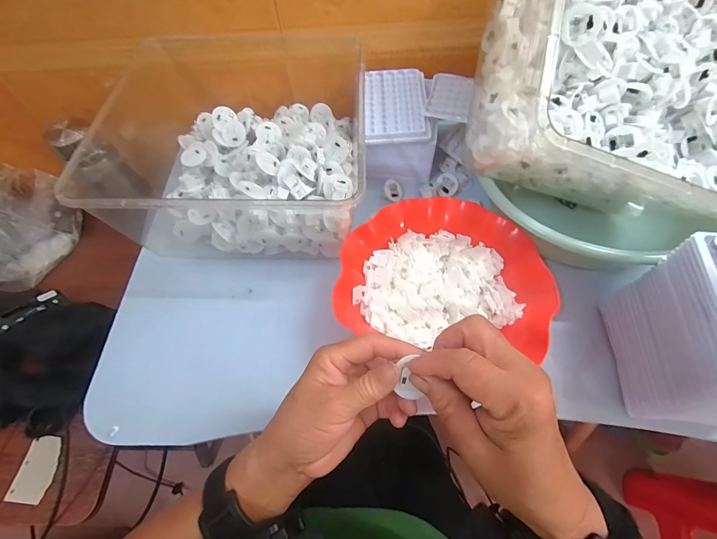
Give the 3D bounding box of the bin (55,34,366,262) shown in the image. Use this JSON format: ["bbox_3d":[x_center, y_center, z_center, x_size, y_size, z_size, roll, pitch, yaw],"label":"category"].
[{"bbox_3d":[-0.172,-0.171,0.463,0.372,0.127,0.307,2,62,5],"label":"bin"}]

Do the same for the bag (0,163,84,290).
[{"bbox_3d":[-0.654,-0.091,0.626,0.153,0.157,0.214,39,71,21],"label":"bag"}]

